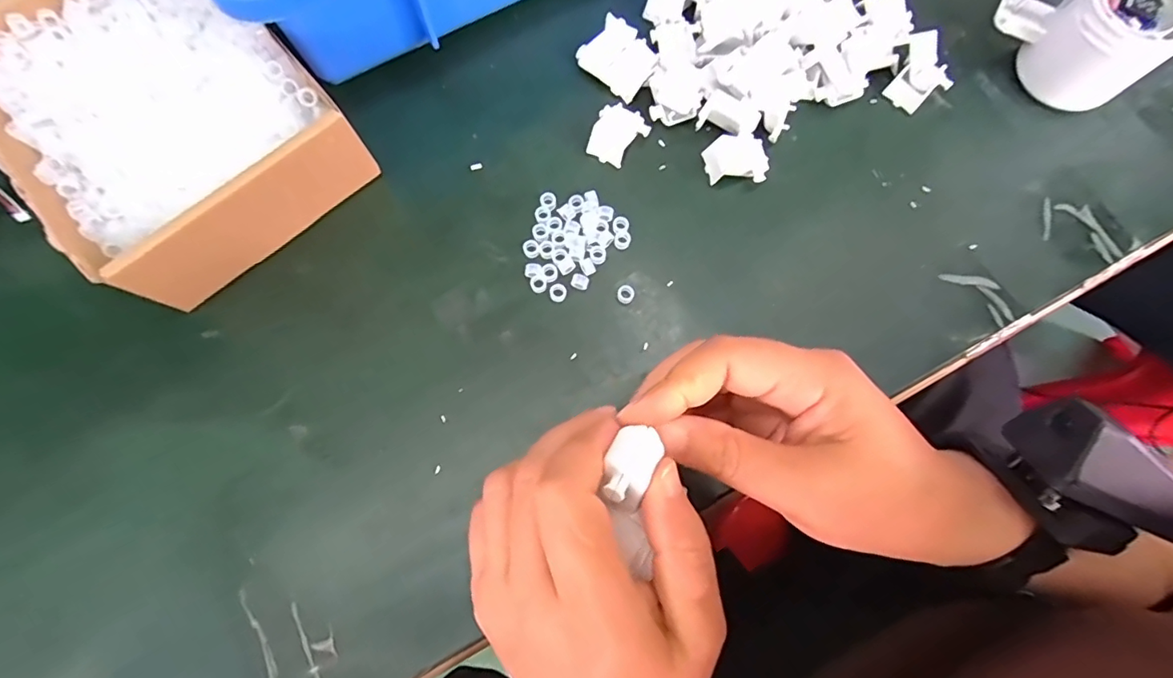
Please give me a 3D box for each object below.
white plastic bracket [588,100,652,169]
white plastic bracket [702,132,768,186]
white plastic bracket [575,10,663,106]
[{"bbox_3d":[0.017,-0.118,0.298,0.028,0.006,0.032,34,78,8],"label":"white plastic bracket"},{"bbox_3d":[0.085,-0.101,0.293,0.033,0.007,0.028,-5,76,-1],"label":"white plastic bracket"},{"bbox_3d":[0.019,-0.166,0.307,0.043,0.004,0.034,42,96,6],"label":"white plastic bracket"}]

